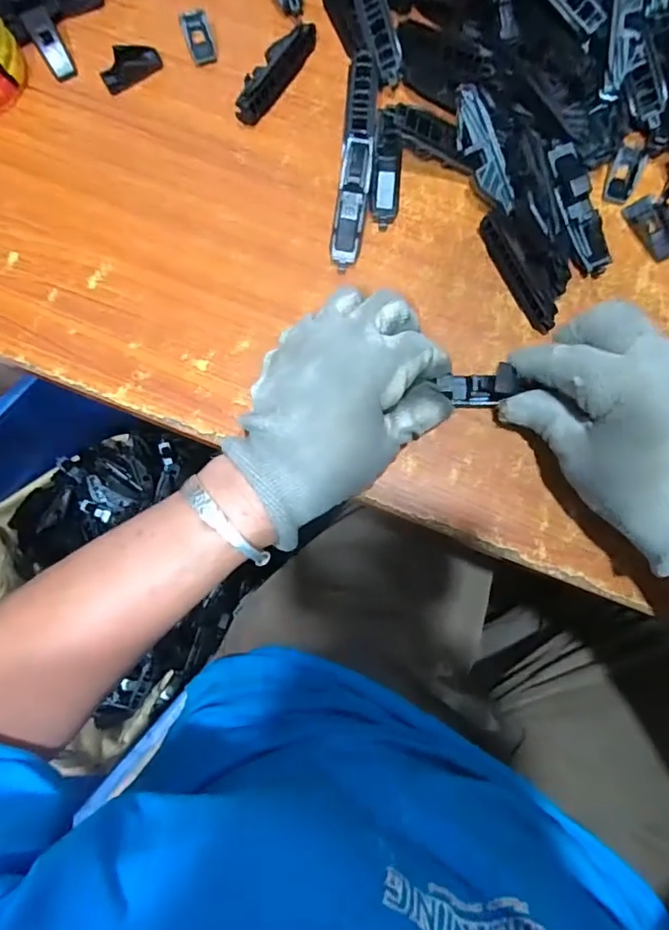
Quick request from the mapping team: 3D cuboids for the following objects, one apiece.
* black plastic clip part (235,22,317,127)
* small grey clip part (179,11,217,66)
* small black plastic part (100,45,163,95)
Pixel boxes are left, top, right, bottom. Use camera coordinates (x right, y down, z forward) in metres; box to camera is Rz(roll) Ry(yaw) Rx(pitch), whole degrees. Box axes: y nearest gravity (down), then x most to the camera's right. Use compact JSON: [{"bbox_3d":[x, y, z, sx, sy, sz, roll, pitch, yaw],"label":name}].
[{"bbox_3d":[-0.041,-0.262,0.348,0.020,0.017,0.079,34,83,6],"label":"black plastic clip part"},{"bbox_3d":[-0.091,-0.289,0.353,0.017,0.016,0.030,-17,81,-1],"label":"small grey clip part"},{"bbox_3d":[-0.140,-0.274,0.357,0.042,0.009,0.023,-30,82,-3],"label":"small black plastic part"}]

